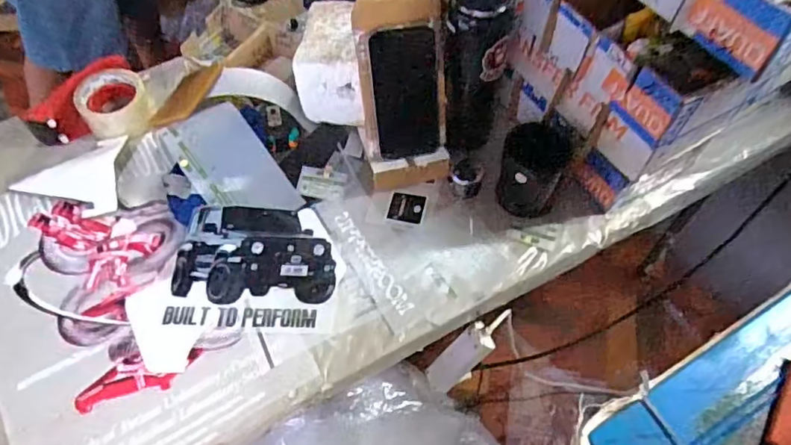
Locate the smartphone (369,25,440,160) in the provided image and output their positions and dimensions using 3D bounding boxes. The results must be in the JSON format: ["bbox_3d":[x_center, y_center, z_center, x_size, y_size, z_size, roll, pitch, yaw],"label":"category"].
[{"bbox_3d":[0.014,-0.155,0.681,0.078,0.162,0.006,-11,37,-6],"label":"smartphone"}]

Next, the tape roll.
[{"bbox_3d":[-0.421,-0.187,0.832,0.097,0.046,0.118,-22,60,-13],"label":"tape roll"}]

